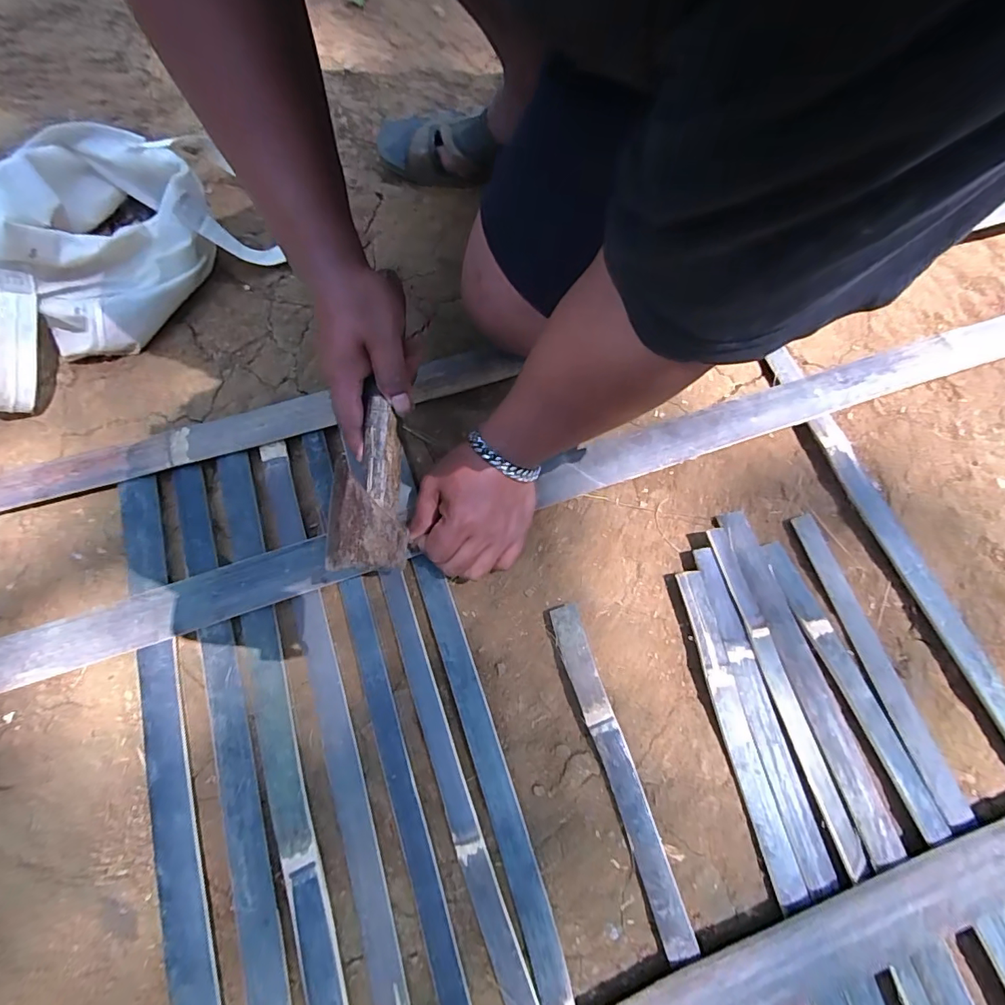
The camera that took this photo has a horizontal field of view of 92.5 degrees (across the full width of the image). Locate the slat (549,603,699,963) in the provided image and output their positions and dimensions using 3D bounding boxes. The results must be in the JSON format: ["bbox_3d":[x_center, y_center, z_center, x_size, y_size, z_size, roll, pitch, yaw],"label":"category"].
[{"bbox_3d":[0.094,0.215,0.399,0.024,0.005,0.262,-18,70,0],"label":"slat"}]

